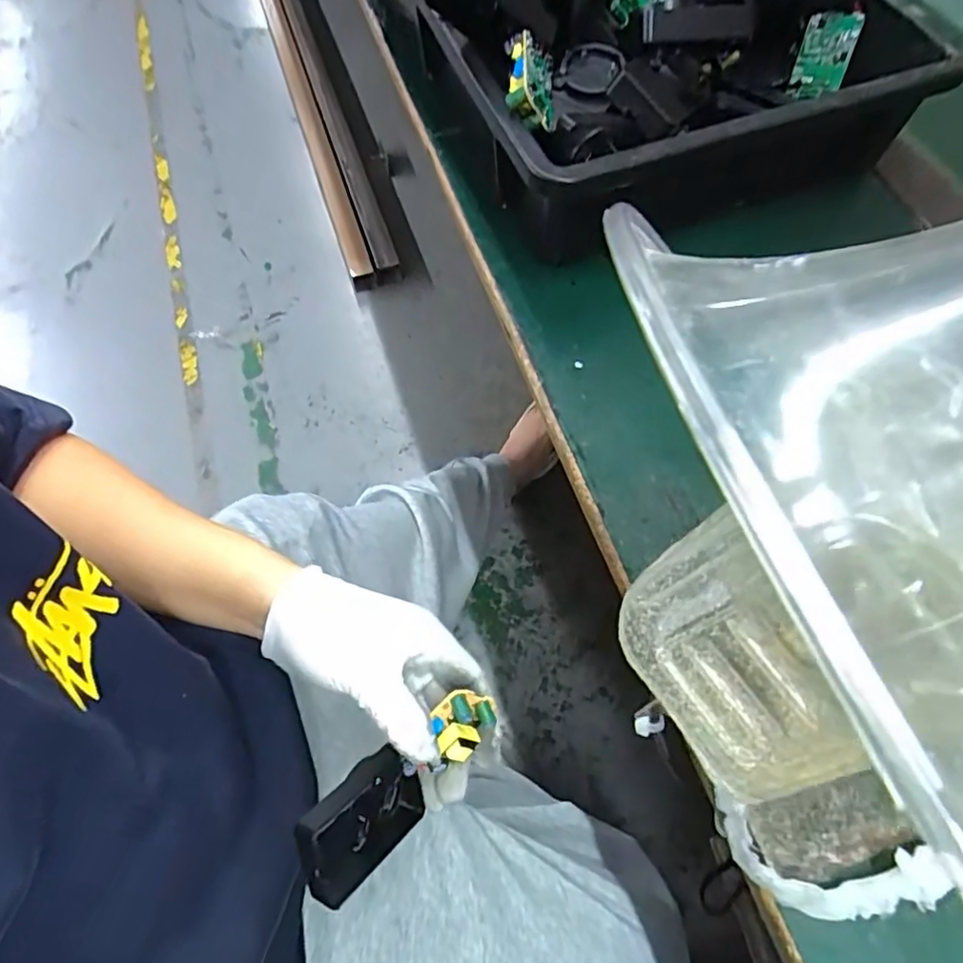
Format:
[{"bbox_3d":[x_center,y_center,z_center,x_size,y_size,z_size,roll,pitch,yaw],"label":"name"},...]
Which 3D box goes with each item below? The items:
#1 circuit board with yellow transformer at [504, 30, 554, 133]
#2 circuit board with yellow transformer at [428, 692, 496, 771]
[{"bbox_3d":[0.027,-0.231,0.355,0.018,0.033,0.049,-11,70,38],"label":"circuit board with yellow transformer"},{"bbox_3d":[-0.011,0.126,0.316,0.028,0.020,0.032,44,61,-4],"label":"circuit board with yellow transformer"}]

